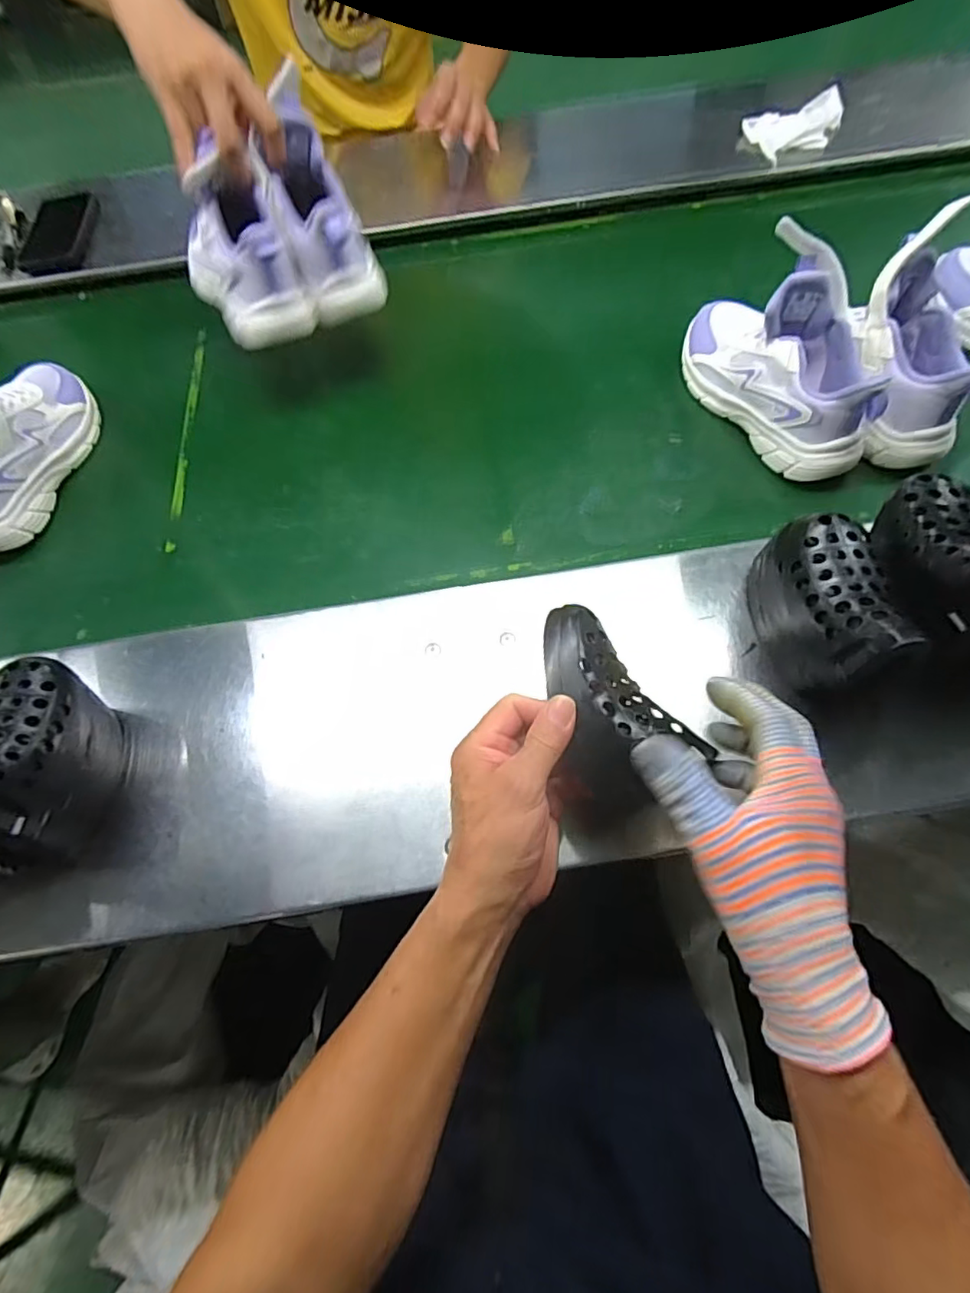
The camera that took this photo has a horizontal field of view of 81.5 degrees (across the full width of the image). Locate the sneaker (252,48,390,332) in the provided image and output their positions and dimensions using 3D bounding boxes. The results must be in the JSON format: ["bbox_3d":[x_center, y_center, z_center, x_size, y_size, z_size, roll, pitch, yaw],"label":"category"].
[{"bbox_3d":[-0.161,-0.427,0.541,0.083,0.078,0.183,-20,102,-7],"label":"sneaker"}]

